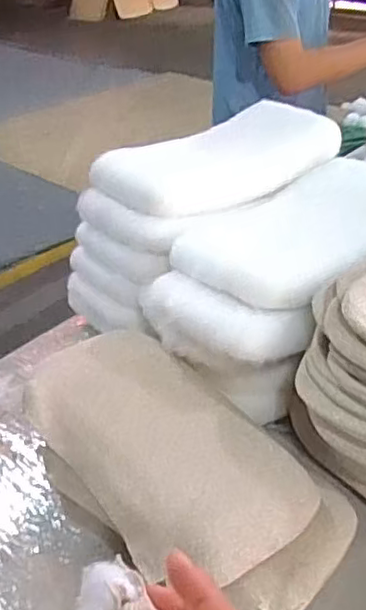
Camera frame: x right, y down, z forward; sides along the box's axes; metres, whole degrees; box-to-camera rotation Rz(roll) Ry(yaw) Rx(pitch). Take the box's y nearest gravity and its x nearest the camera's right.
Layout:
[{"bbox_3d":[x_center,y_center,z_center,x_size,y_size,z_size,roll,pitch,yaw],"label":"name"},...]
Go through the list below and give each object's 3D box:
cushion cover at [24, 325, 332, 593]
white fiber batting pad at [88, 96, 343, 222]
[{"bbox_3d":[-0.035,0.176,0.849,0.236,0.042,0.438,-23,39,-27],"label":"cushion cover"},{"bbox_3d":[0.077,-0.268,1.158,0.457,0.071,0.217,-28,42,-31],"label":"white fiber batting pad"}]

